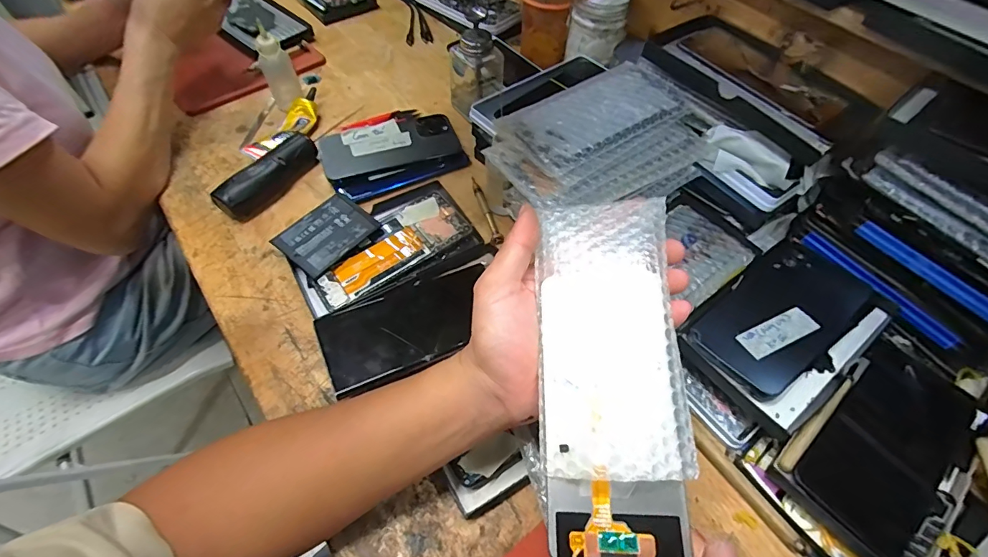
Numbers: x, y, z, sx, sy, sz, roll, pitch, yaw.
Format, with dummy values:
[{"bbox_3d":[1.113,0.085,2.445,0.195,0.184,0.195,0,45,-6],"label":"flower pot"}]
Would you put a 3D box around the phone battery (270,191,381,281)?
[{"bbox_3d":[-0.167,-0.046,0.435,0.064,0.008,0.086,40,65,8],"label":"phone battery"}]

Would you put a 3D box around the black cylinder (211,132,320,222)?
[{"bbox_3d":[-0.248,-0.116,0.481,0.032,0.036,0.123,28,60,16],"label":"black cylinder"}]

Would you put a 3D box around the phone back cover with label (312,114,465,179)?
[{"bbox_3d":[-0.126,-0.162,0.521,0.157,0.011,0.078,-19,69,-15],"label":"phone back cover with label"}]

